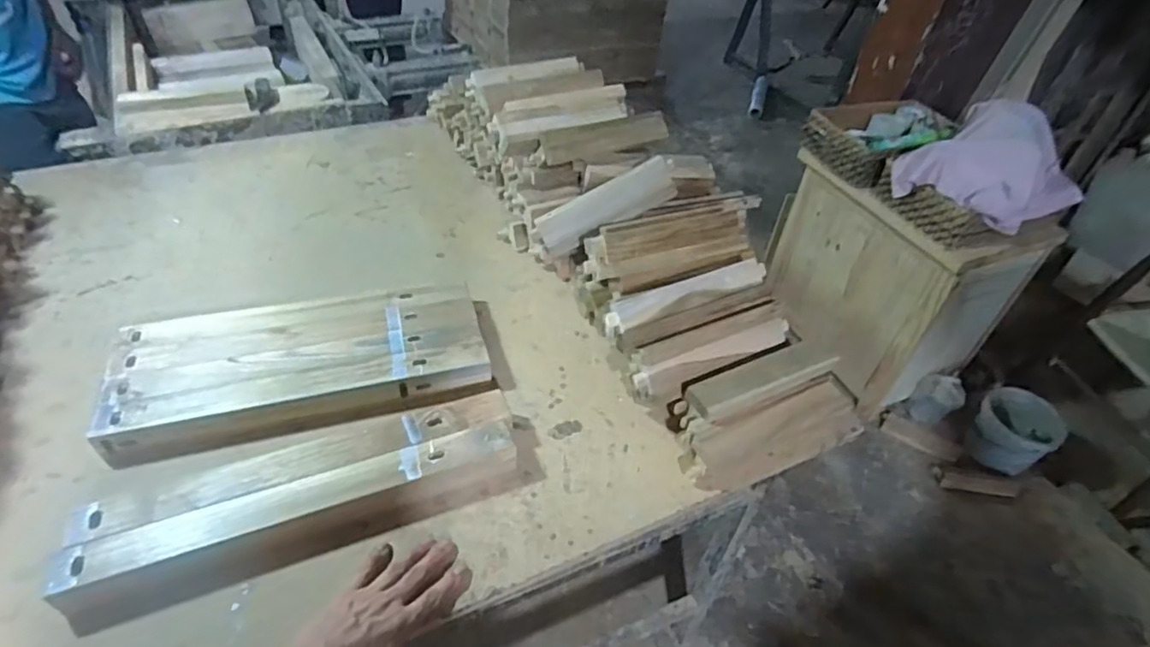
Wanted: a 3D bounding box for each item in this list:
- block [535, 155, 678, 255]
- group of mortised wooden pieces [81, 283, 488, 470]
[{"bbox_3d":[0.047,-0.174,0.918,0.213,0.059,0.050,-27,49,0],"label":"block"},{"bbox_3d":[-0.346,0.049,0.793,0.450,0.049,0.206,-8,46,-14],"label":"group of mortised wooden pieces"}]

